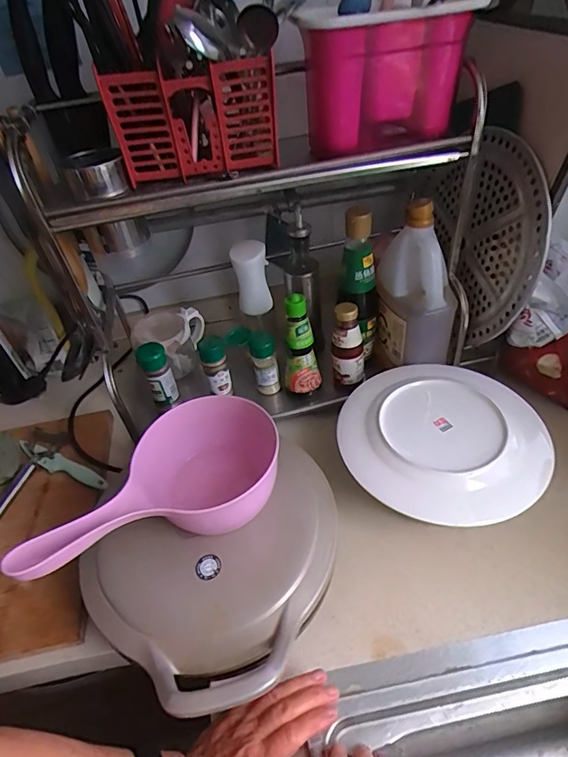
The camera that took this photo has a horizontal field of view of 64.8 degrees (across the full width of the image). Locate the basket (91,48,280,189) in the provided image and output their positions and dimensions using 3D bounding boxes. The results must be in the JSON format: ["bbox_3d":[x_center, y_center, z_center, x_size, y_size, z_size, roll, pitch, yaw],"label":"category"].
[{"bbox_3d":[-0.090,-0.271,0.474,0.171,0.108,0.063,-18,45,-10],"label":"basket"}]

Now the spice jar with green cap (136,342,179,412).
[{"bbox_3d":[-0.188,-0.004,0.675,0.039,0.105,0.038,-20,45,-12],"label":"spice jar with green cap"}]

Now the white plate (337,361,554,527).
[{"bbox_3d":[0.194,0.064,0.556,0.235,0.024,0.234,-4,44,4],"label":"white plate"}]

